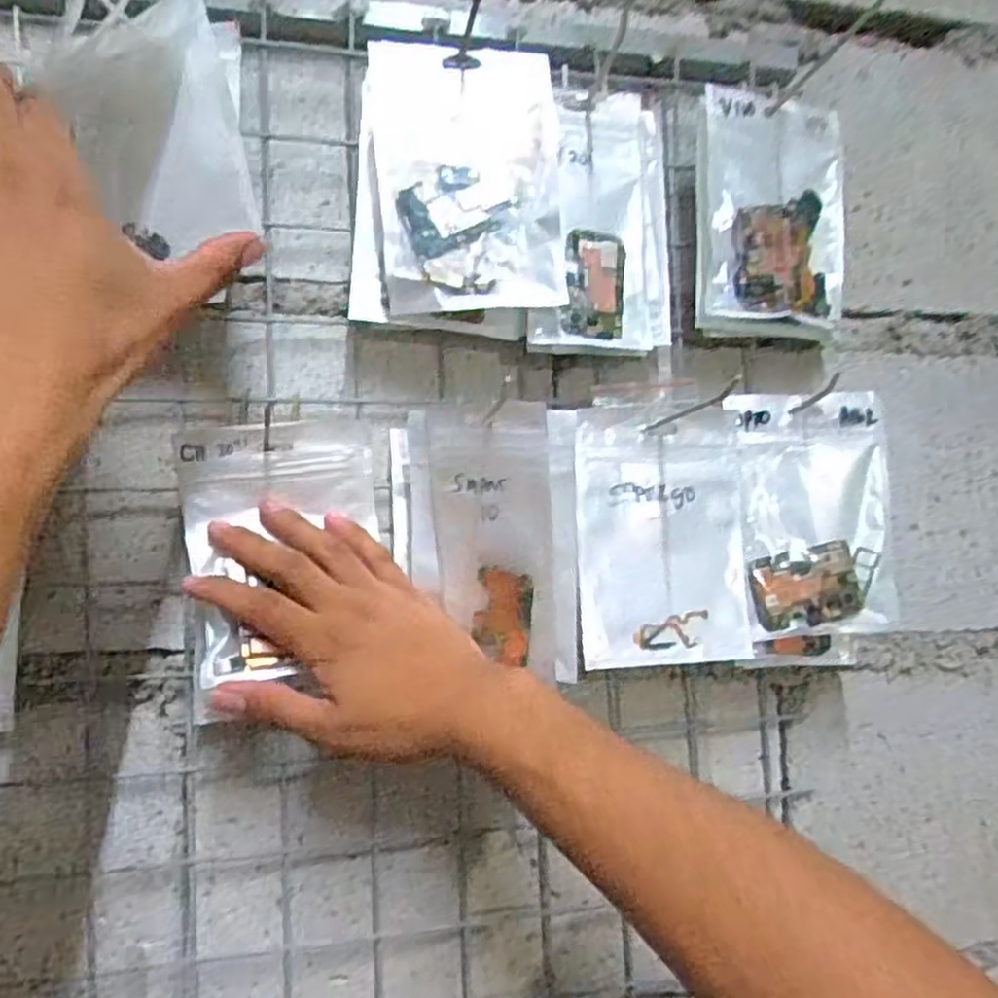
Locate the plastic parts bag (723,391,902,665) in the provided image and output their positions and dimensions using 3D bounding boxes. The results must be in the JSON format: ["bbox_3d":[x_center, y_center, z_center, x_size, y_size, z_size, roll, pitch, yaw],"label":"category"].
[{"bbox_3d":[0.203,0.020,0.483,0.102,0.171,0.019,-4,0,-6],"label":"plastic parts bag"}]

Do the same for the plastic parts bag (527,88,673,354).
[{"bbox_3d":[0.066,-0.177,0.481,0.094,0.164,0.026,-1,-2,-8],"label":"plastic parts bag"}]

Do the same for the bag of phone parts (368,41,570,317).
[{"bbox_3d":[-0.017,-0.186,0.436,0.109,0.147,0.027,-1,-2,-1],"label":"bag of phone parts"}]

